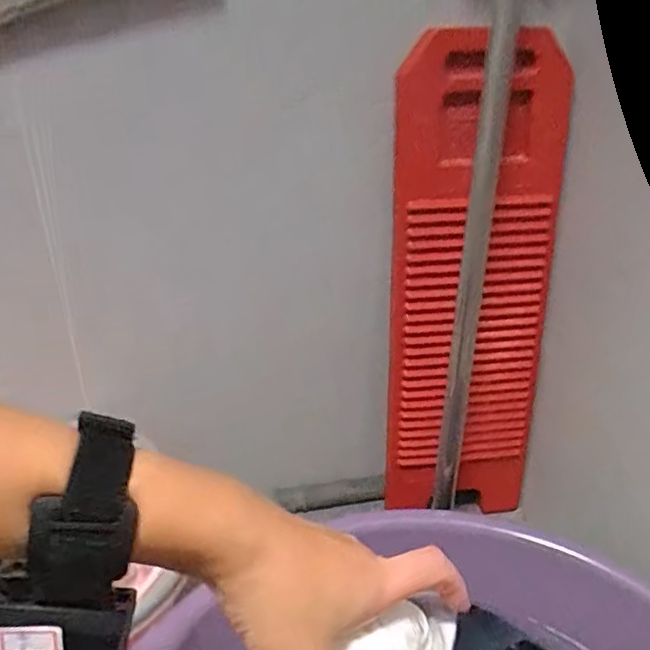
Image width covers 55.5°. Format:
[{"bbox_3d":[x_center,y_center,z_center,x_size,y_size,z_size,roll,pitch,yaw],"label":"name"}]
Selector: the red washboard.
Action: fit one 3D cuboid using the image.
[{"bbox_3d":[0.179,-0.021,0.750,0.202,0.601,0.033,-6,26,-7],"label":"red washboard"}]

